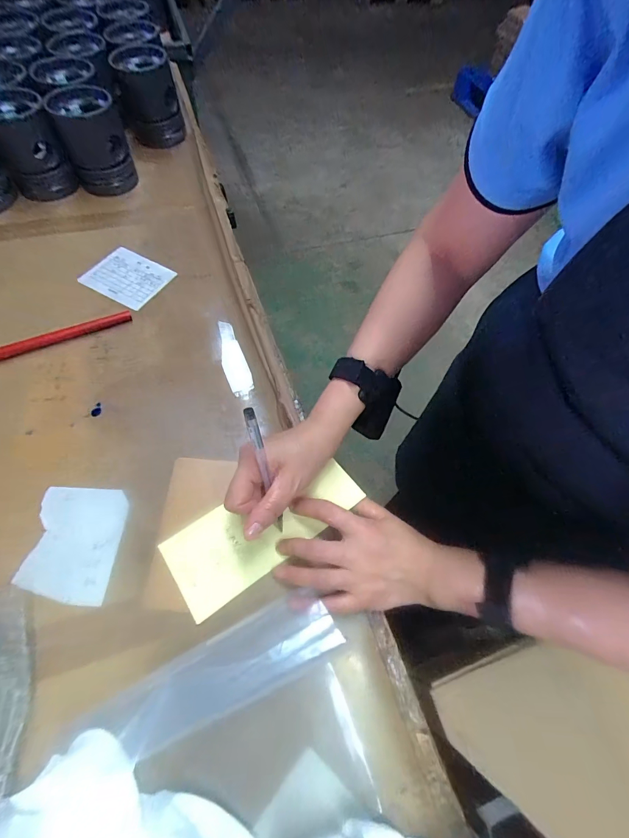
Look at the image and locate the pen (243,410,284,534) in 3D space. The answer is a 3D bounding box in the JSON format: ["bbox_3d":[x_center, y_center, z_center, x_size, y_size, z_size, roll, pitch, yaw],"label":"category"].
[{"bbox_3d":[-0.041,0.051,0.325,0.009,0.141,0.009,-18,35,-12],"label":"pen"}]

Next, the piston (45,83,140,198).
[{"bbox_3d":[-0.355,-0.449,0.602,0.089,0.110,0.105,-21,64,-14],"label":"piston"}]

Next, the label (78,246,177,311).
[{"bbox_3d":[-0.265,-0.202,0.528,0.106,0.006,0.084,29,65,10],"label":"label"}]

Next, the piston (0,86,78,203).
[{"bbox_3d":[-0.447,-0.425,0.584,0.091,0.104,0.103,-30,67,-17],"label":"piston"}]

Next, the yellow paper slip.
[{"bbox_3d":[-0.048,0.101,0.365,0.189,0.010,0.077,-32,69,-16],"label":"yellow paper slip"}]

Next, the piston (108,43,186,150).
[{"bbox_3d":[-0.301,-0.589,0.680,0.093,0.109,0.107,-15,64,-12],"label":"piston"}]

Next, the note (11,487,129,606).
[{"bbox_3d":[-0.227,0.115,0.353,0.080,0.004,0.103,2,61,-1],"label":"note"}]

